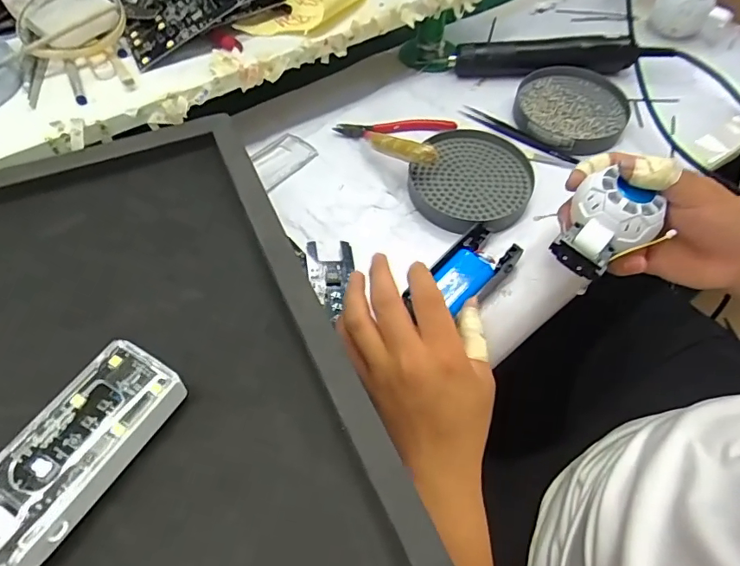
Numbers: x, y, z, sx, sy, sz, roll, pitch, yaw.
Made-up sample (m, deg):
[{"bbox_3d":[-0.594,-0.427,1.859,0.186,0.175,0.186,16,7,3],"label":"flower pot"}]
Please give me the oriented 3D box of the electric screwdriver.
[{"bbox_3d":[0.214,-0.254,0.566,0.244,0.033,0.031,-4,57,-4],"label":"electric screwdriver"}]

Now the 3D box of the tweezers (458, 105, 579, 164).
[{"bbox_3d":[0.150,-0.152,0.513,0.130,0.009,0.017,34,63,19],"label":"tweezers"}]

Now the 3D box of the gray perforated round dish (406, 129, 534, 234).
[{"bbox_3d":[0.094,-0.095,0.468,0.106,0.018,0.116,1,57,-1],"label":"gray perforated round dish"}]

